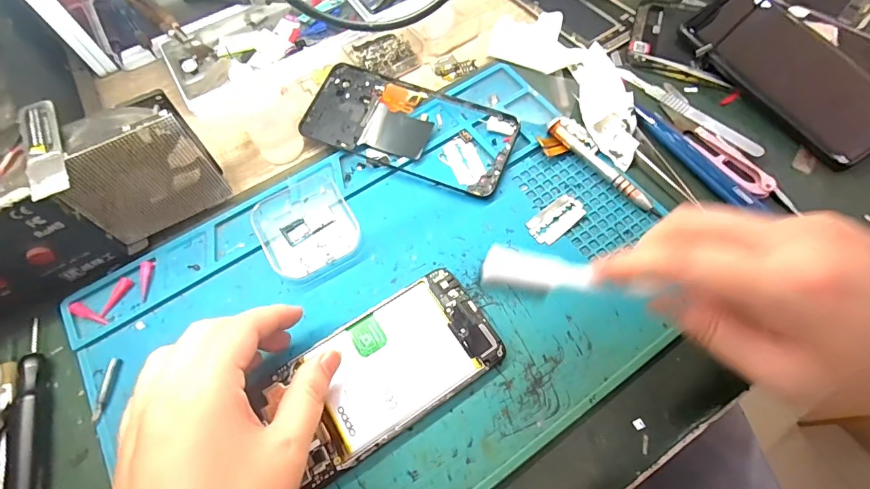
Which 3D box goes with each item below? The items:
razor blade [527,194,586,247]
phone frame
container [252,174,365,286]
[{"bbox_3d":[0.085,-0.018,0.297,0.043,0.004,0.022,-37,69,-14],"label":"razor blade"},{"bbox_3d":[-0.021,-0.092,0.330,0.162,0.015,0.073,20,67,11],"label":"phone frame"},{"bbox_3d":[-0.091,-0.015,0.298,0.063,0.012,0.076,-27,66,-11],"label":"container"}]

